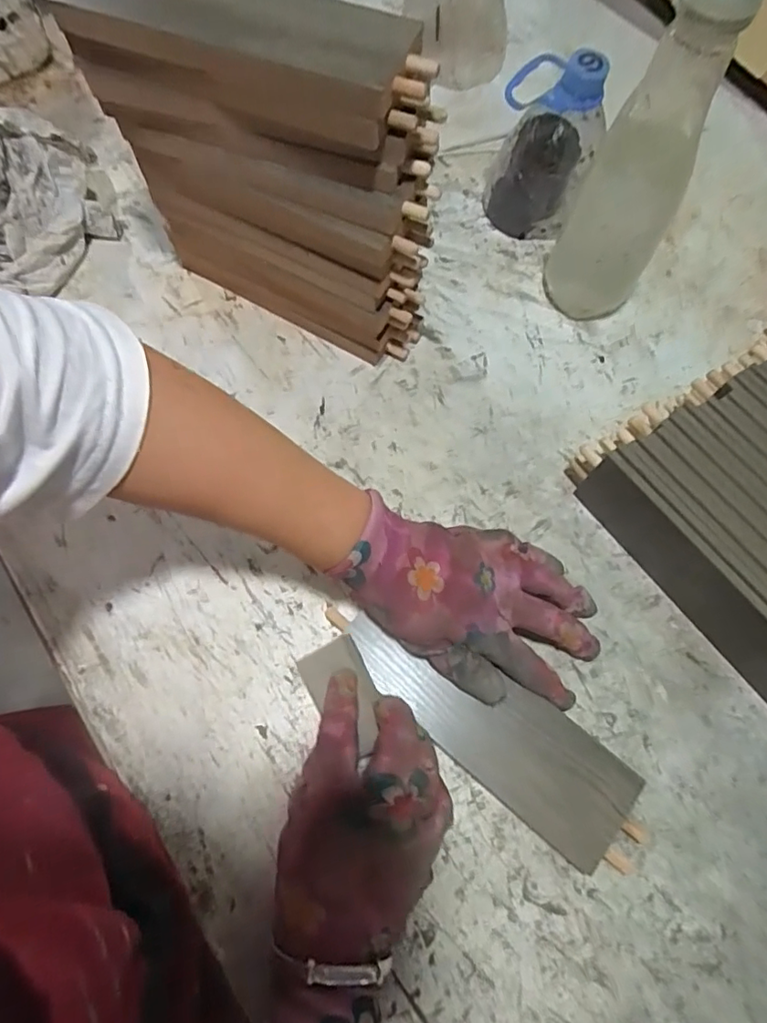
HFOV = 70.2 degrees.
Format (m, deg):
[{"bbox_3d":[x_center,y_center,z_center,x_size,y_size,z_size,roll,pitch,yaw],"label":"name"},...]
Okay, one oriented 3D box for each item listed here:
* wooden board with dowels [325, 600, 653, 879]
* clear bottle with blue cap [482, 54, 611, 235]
[{"bbox_3d":[0.060,0.136,0.353,0.218,0.015,0.065,32,73,12],"label":"wooden board with dowels"},{"bbox_3d":[0.136,-0.310,0.456,0.079,0.131,0.082,0,70,0],"label":"clear bottle with blue cap"}]

